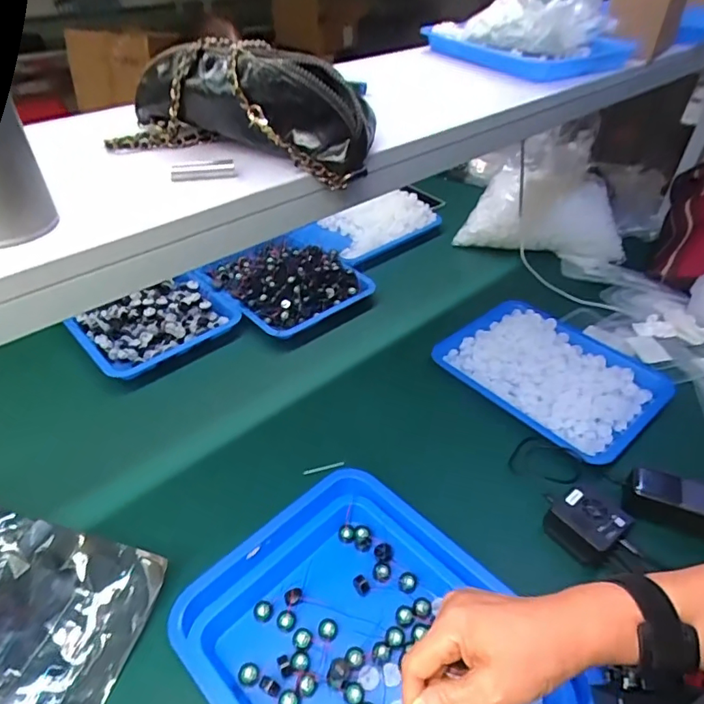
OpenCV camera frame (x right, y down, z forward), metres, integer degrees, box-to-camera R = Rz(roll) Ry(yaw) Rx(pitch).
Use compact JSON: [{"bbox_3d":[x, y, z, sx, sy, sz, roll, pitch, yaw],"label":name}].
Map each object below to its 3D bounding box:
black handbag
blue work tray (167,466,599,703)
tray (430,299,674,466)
[{"bbox_3d":[-0.095,-0.222,0.456,0.231,0.088,0.073,11,42,11],"label":"black handbag"},{"bbox_3d":[0.021,0.299,0.523,0.385,0.062,0.292,34,51,29],"label":"blue work tray"},{"bbox_3d":[0.328,0.023,0.837,0.246,0.034,0.327,-33,53,-32],"label":"tray"}]

